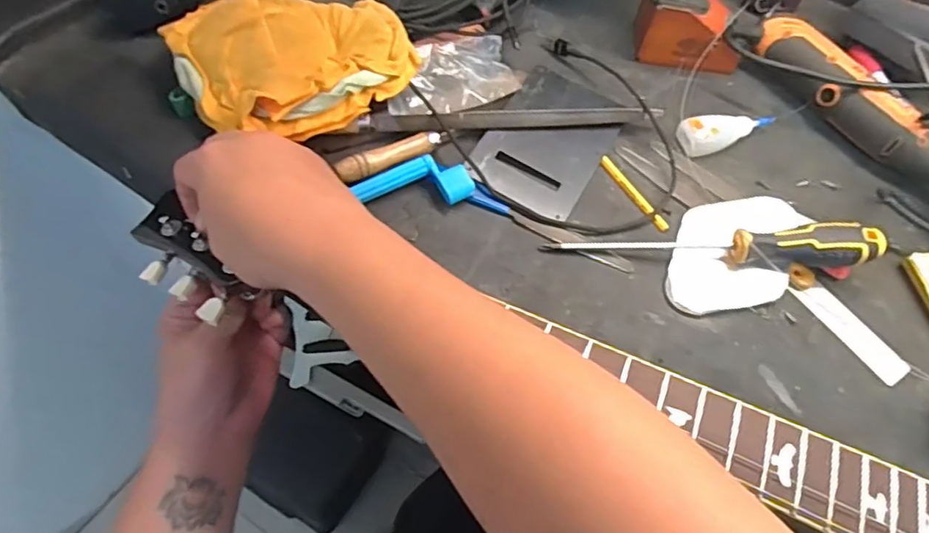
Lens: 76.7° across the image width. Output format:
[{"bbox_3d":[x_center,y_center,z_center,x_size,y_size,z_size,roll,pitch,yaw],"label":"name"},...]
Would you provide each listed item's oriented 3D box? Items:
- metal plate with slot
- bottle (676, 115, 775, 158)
[{"bbox_3d":[0.074,-0.110,0.515,0.097,0.009,0.144,30,65,7],"label":"metal plate with slot"},{"bbox_3d":[0.236,-0.122,0.526,0.093,0.020,0.026,-14,62,-11],"label":"bottle"}]

